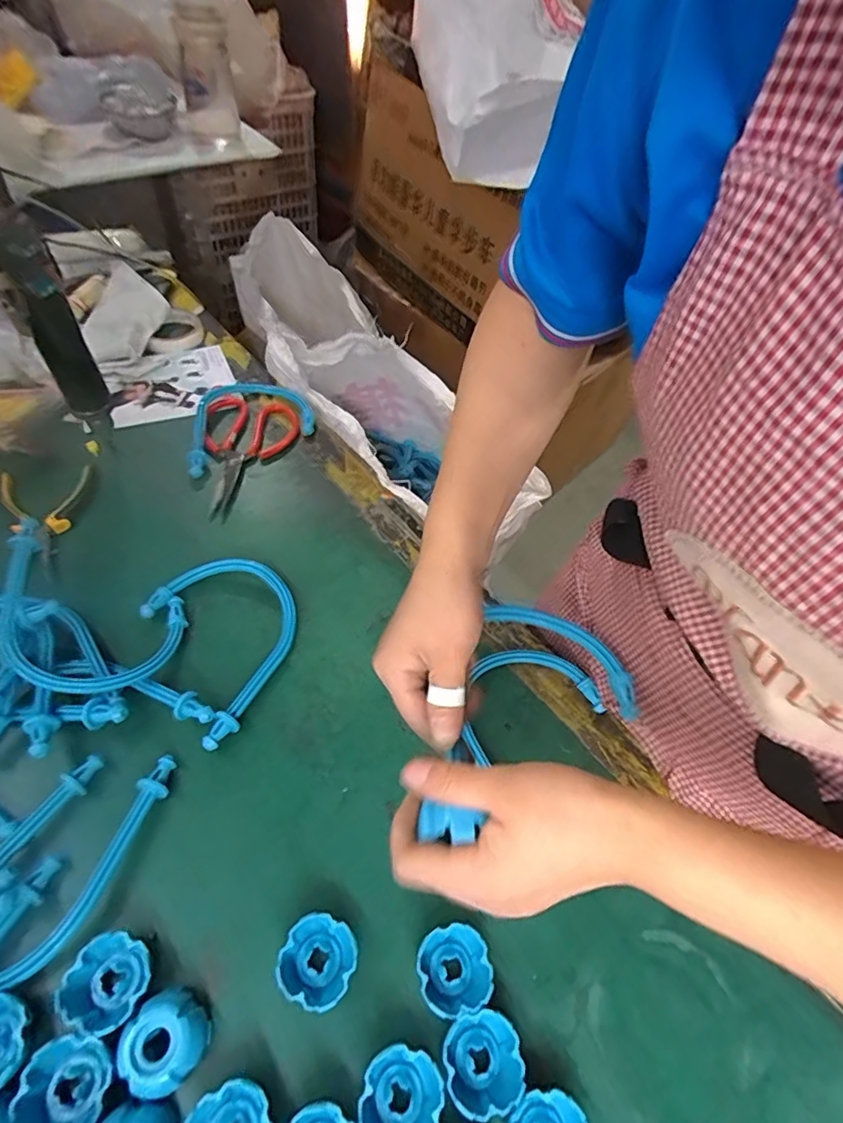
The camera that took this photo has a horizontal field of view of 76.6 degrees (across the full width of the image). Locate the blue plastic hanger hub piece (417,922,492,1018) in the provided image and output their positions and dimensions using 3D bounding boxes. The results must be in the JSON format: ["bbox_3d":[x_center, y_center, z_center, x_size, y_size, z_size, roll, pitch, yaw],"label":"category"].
[{"bbox_3d":[0.021,0.274,0.360,0.045,0.028,0.046,3,53,-4],"label":"blue plastic hanger hub piece"}]

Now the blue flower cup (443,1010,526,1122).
[{"bbox_3d":[0.038,0.312,0.334,0.047,0.026,0.047,3,53,-4],"label":"blue flower cup"}]

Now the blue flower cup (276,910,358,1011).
[{"bbox_3d":[-0.068,0.264,0.355,0.047,0.031,0.046,3,53,-4],"label":"blue flower cup"}]

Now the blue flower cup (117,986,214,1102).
[{"bbox_3d":[-0.153,0.286,0.319,0.044,0.035,0.043,3,53,-4],"label":"blue flower cup"}]

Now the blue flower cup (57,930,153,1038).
[{"bbox_3d":[-0.194,0.263,0.334,0.045,0.027,0.048,3,53,-4],"label":"blue flower cup"}]

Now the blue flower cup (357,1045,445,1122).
[{"bbox_3d":[-0.013,0.321,0.318,0.045,0.026,0.046,3,53,-4],"label":"blue flower cup"}]

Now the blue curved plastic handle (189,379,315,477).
[{"bbox_3d":[-0.225,-0.178,0.660,0.175,0.028,0.123,-31,62,-25],"label":"blue curved plastic handle"}]

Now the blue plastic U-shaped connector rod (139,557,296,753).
[{"bbox_3d":[-0.169,0.067,0.488,0.122,0.024,0.168,-27,61,-24],"label":"blue plastic U-shaped connector rod"}]

